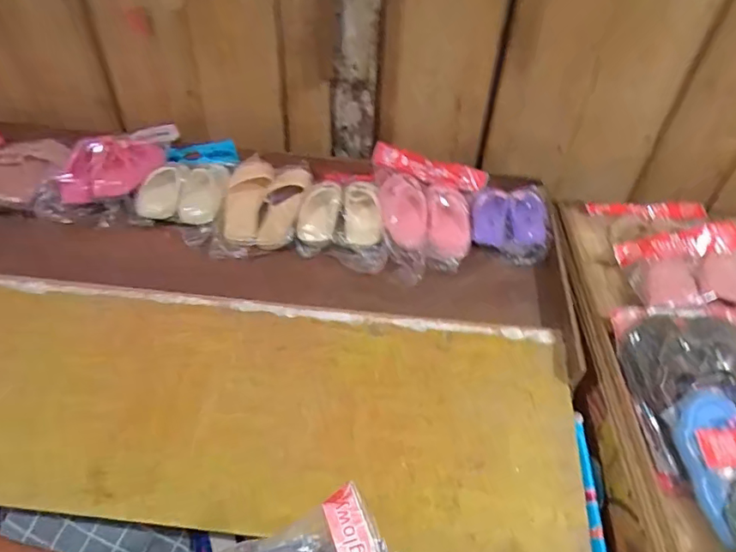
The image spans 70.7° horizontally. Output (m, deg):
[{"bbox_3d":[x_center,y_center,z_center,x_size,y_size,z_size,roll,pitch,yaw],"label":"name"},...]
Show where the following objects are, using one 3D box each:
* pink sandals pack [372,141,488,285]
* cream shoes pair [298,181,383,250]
[{"bbox_3d":[0.136,-0.144,1.092,0.239,0.064,0.348,3,48,-1],"label":"pink sandals pack"},{"bbox_3d":[-0.057,-0.127,1.088,0.165,0.068,0.175,1,48,-3],"label":"cream shoes pair"}]

